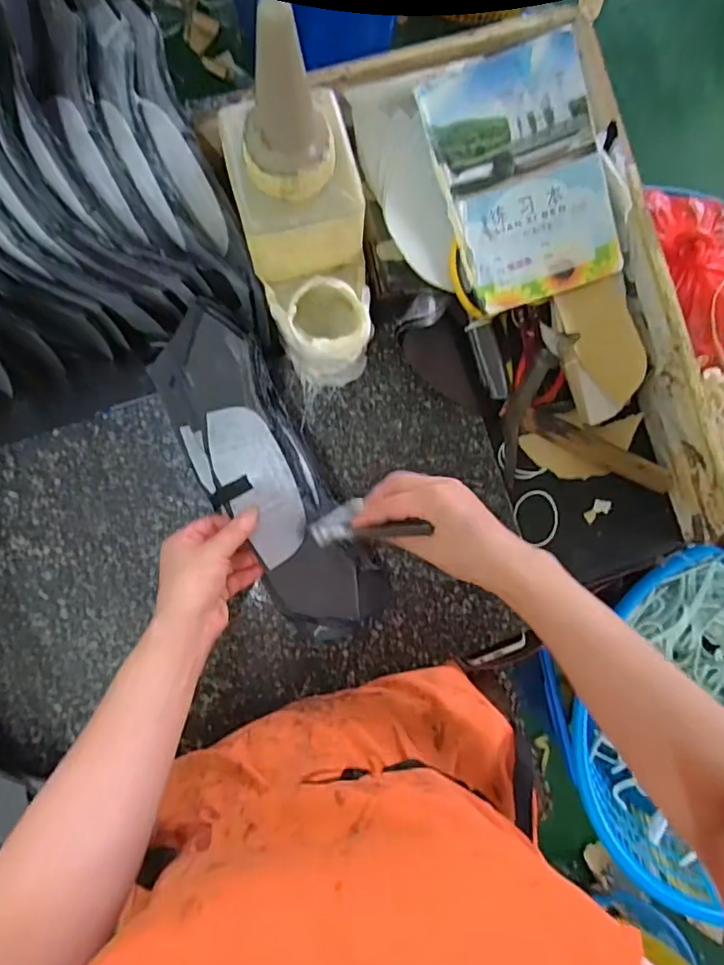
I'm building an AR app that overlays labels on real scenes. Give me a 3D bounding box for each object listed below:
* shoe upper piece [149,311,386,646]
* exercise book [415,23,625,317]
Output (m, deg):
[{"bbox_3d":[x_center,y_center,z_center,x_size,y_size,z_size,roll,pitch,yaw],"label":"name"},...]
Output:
[{"bbox_3d":[-0.088,0.004,0.509,0.096,0.071,0.323,-29,94,-5],"label":"shoe upper piece"},{"bbox_3d":[0.149,-0.280,0.509,0.140,0.013,0.212,-19,102,5],"label":"exercise book"}]

